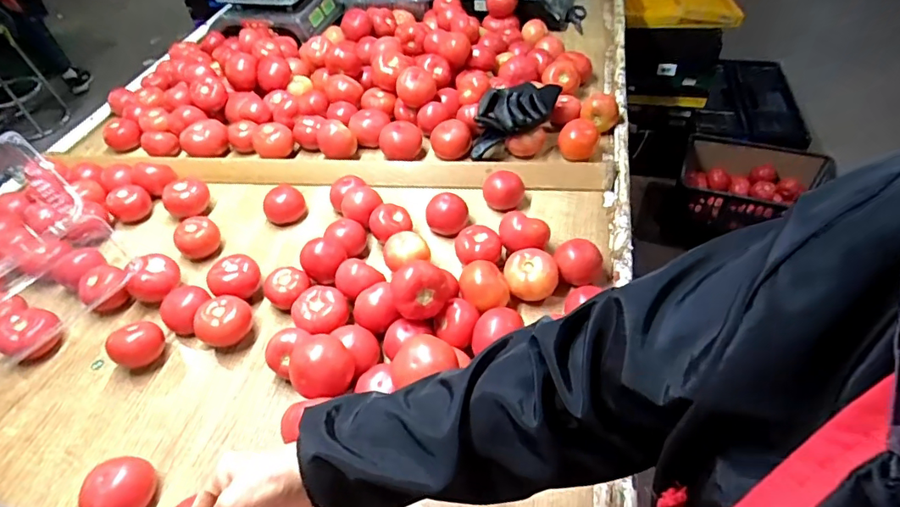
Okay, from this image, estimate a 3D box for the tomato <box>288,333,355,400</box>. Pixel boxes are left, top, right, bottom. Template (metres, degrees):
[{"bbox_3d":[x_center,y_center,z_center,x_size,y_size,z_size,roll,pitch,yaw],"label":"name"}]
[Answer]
[{"bbox_3d":[-0.154,0.139,0.609,0.063,0.056,0.072,6,49,10],"label":"tomato"}]

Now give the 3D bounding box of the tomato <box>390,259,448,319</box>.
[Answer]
[{"bbox_3d":[-0.040,0.053,0.659,0.074,0.069,0.055,-19,49,-12],"label":"tomato"}]

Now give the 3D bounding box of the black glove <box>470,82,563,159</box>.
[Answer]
[{"bbox_3d":[0.127,-0.257,0.939,0.190,0.066,0.098,-10,48,-3],"label":"black glove"}]

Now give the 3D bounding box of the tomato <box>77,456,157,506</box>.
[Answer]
[{"bbox_3d":[-0.380,0.271,0.568,0.069,0.053,0.071,15,51,18],"label":"tomato"}]

